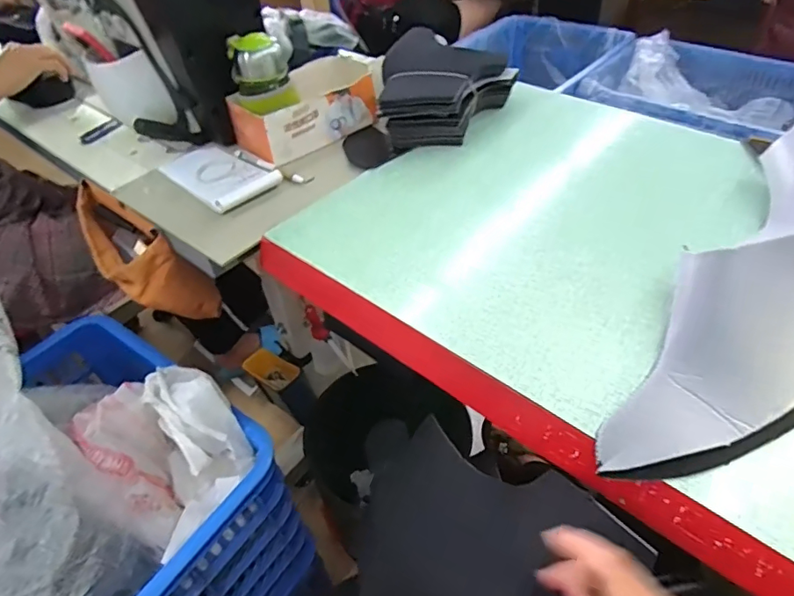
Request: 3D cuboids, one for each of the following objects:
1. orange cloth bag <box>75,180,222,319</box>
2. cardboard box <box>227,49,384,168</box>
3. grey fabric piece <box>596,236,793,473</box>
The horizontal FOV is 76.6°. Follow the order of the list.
[{"bbox_3d":[-0.366,-0.064,0.716,0.106,0.145,0.205,-35,54,-27],"label":"orange cloth bag"},{"bbox_3d":[-0.134,-0.270,0.720,0.116,0.076,0.185,32,55,29],"label":"cardboard box"},{"bbox_3d":[0.259,0.039,0.394,0.273,0.027,0.132,-36,53,-12],"label":"grey fabric piece"}]

